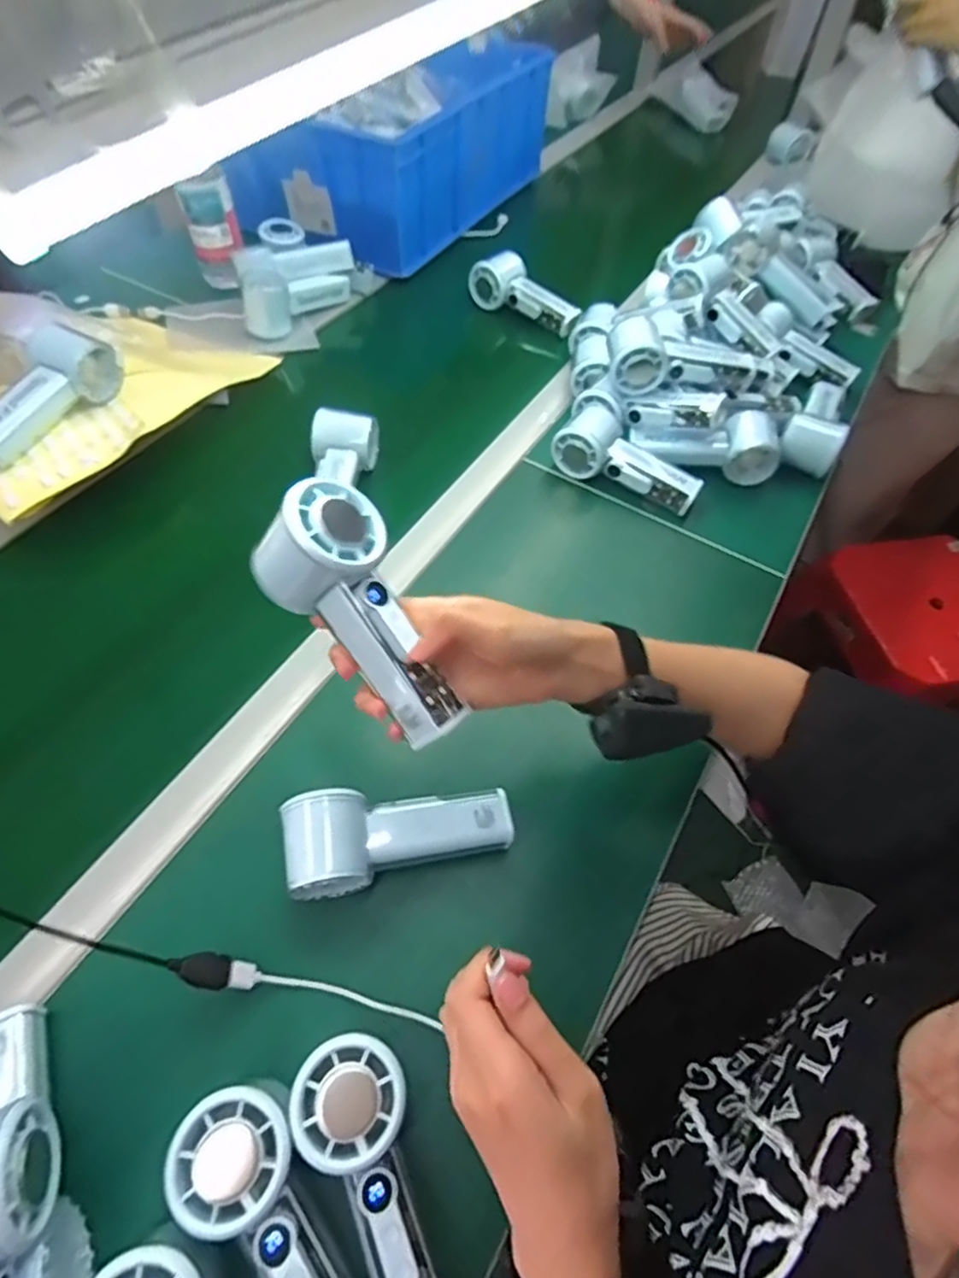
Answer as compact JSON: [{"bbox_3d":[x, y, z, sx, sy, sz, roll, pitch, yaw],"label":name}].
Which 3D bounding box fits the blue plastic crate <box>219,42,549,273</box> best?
[{"bbox_3d":[-0.112,-0.749,0.939,0.280,0.144,0.473,24,58,13],"label":"blue plastic crate"}]

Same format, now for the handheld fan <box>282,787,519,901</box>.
[{"bbox_3d":[-0.052,0.133,0.414,0.148,0.050,0.058,-6,57,-6],"label":"handheld fan"}]

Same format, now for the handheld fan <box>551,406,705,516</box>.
[{"bbox_3d":[0.153,-0.184,0.638,0.149,0.065,0.053,21,58,12],"label":"handheld fan"}]

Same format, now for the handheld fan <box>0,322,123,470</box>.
[{"bbox_3d":[-0.411,-0.225,0.569,0.075,0.048,0.154,26,59,14],"label":"handheld fan"}]

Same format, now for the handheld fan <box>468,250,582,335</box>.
[{"bbox_3d":[0.062,-0.453,0.812,0.154,0.057,0.041,31,60,17],"label":"handheld fan"}]

